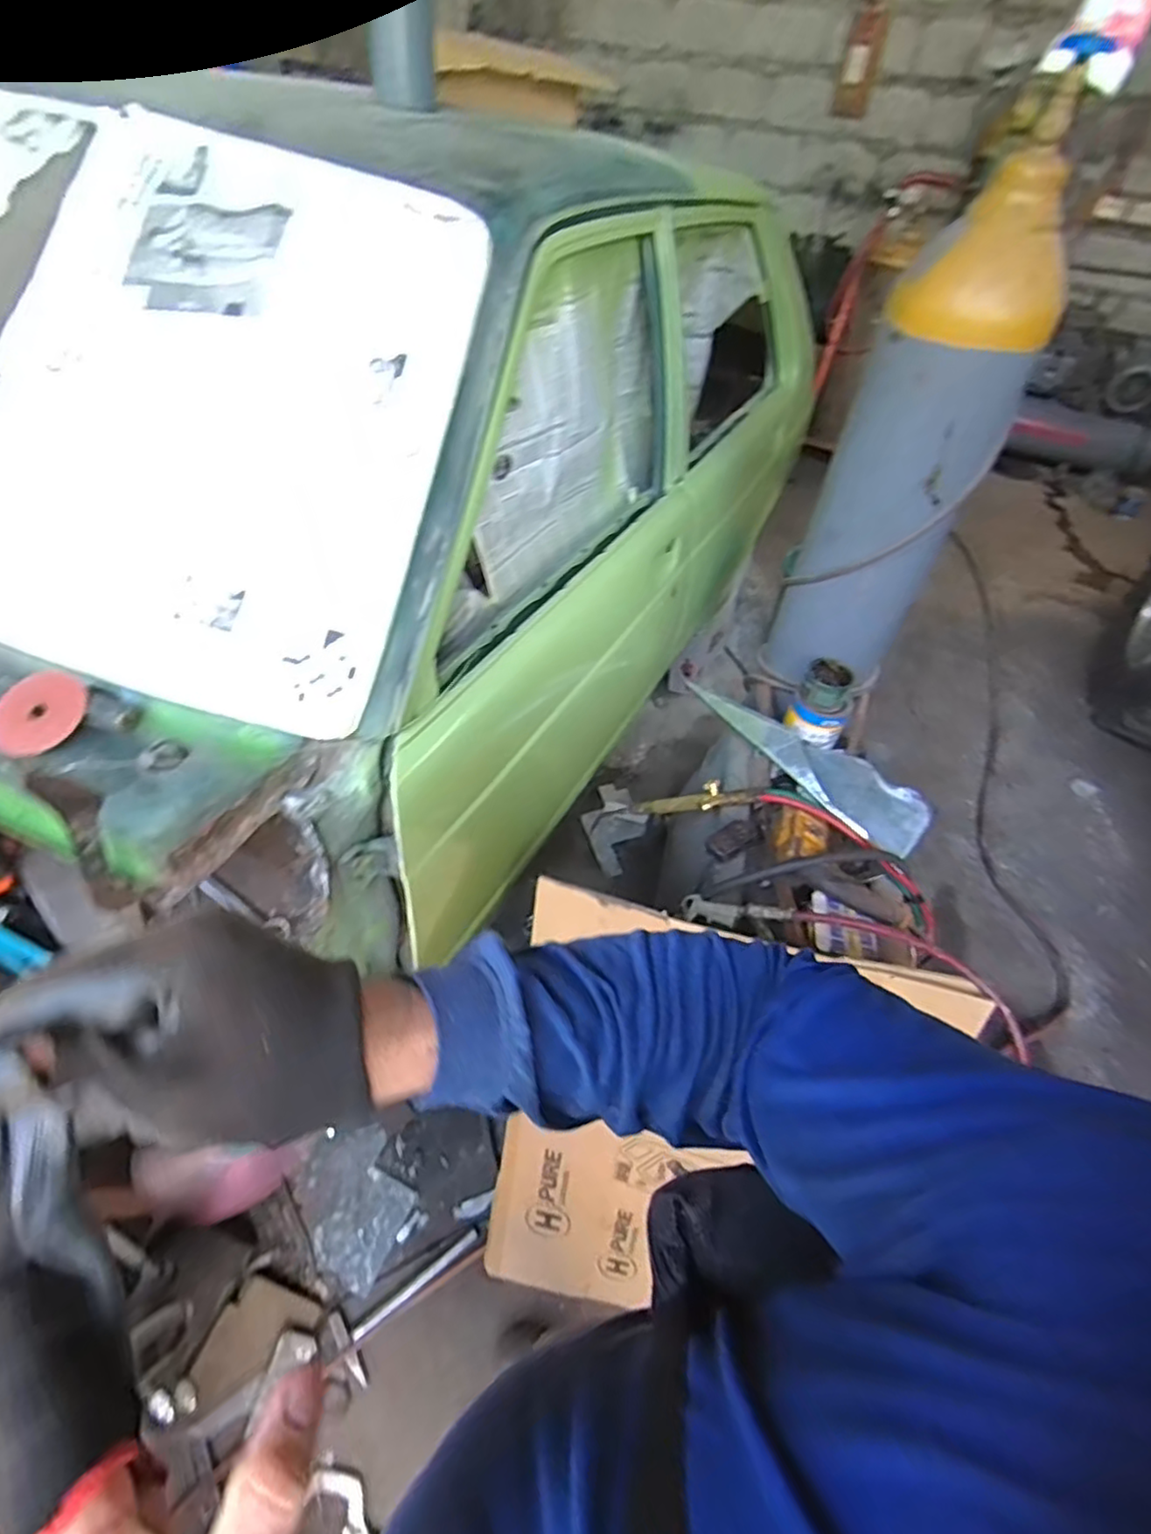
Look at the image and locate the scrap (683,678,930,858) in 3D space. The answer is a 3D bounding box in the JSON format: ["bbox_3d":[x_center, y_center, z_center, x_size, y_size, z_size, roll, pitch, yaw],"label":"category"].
[{"bbox_3d":[0.421,-0.028,1.219,0.139,0.062,0.503,-27,57,-24],"label":"scrap"}]

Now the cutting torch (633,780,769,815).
[{"bbox_3d":[0.221,0.067,1.228,0.282,0.037,0.055,-12,34,44],"label":"cutting torch"}]

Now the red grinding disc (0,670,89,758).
[{"bbox_3d":[-0.513,-0.053,0.620,0.082,0.005,0.093,14,62,4],"label":"red grinding disc"}]

